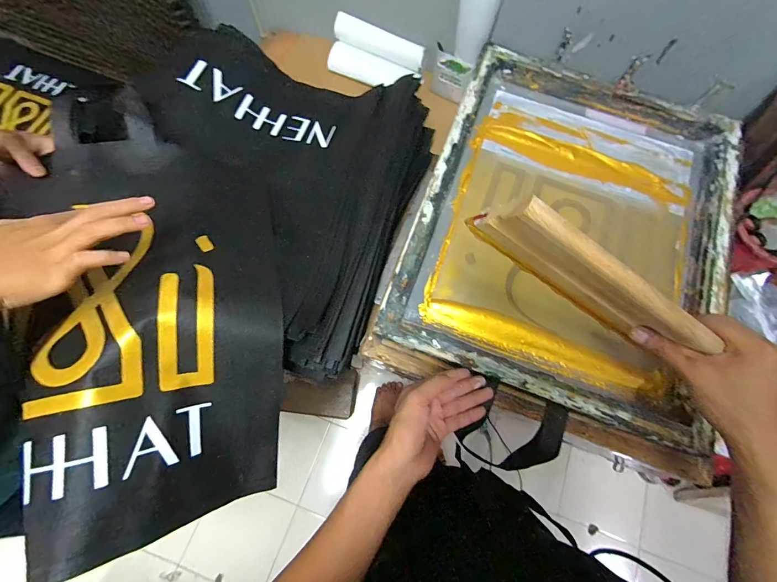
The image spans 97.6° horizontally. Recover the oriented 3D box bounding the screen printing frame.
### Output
[{"bbox_3d":[0.284,-0.104,0.533,0.458,0.062,0.552,20,75,6],"label":"screen printing frame"}]

